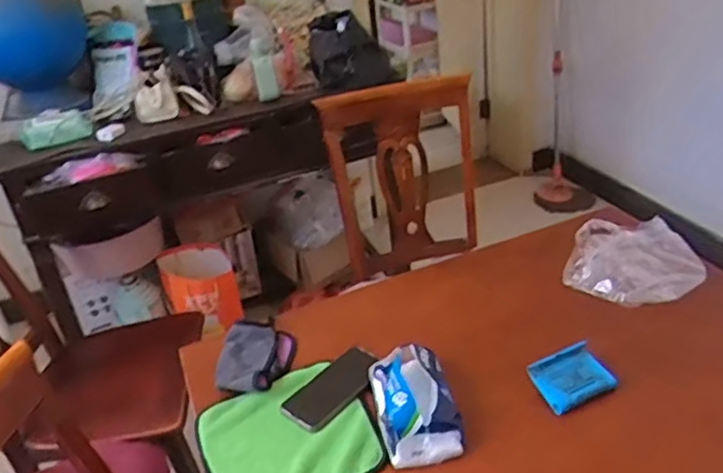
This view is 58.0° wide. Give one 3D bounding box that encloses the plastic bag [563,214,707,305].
[{"bbox_3d":[0.466,0.024,1.116,0.206,0.035,0.265,7,33,23],"label":"plastic bag"}]

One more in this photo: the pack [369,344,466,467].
[{"bbox_3d":[0.072,0.215,0.870,0.100,0.059,0.167,-11,30,-5],"label":"pack"}]

